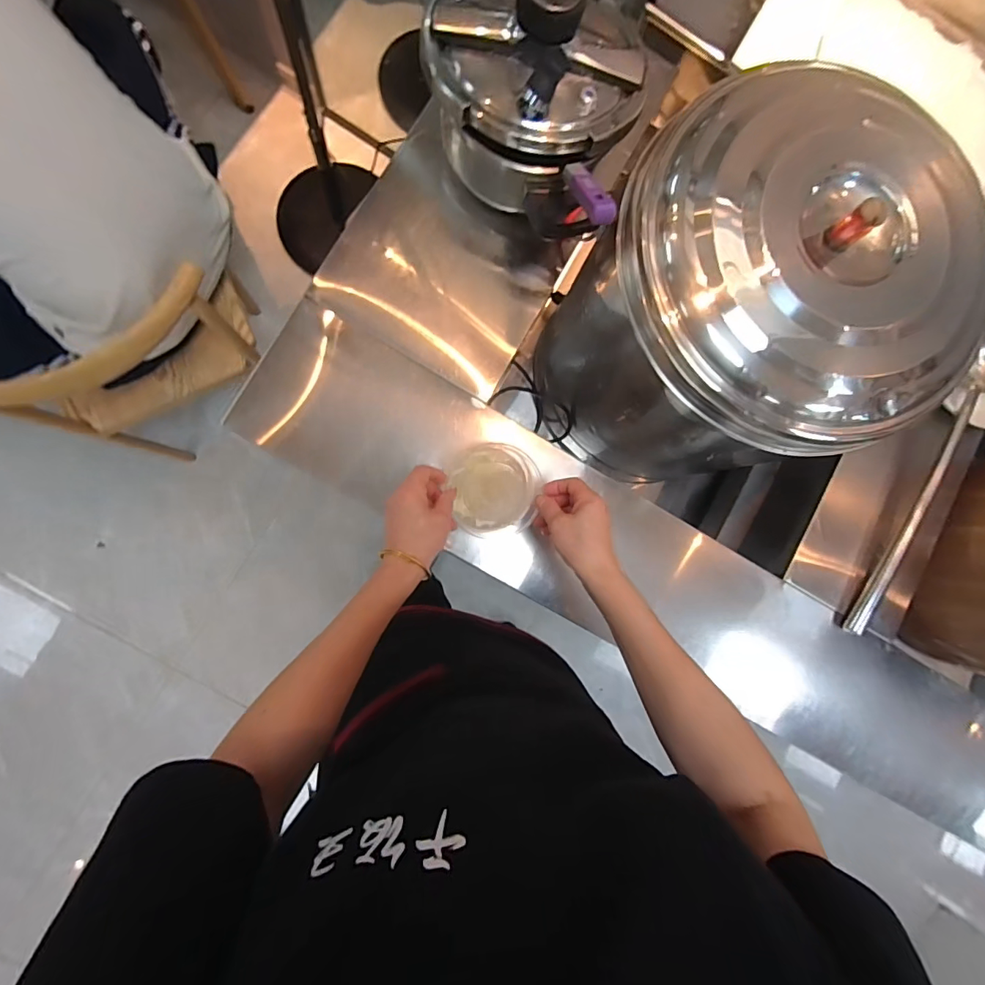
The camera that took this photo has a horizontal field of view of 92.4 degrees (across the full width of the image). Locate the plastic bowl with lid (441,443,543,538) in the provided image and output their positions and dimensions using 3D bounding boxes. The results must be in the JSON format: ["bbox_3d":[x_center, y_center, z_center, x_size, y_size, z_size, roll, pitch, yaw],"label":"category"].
[{"bbox_3d":[0.006,-0.006,0.584,0.112,0.033,0.110,0,86,-7],"label":"plastic bowl with lid"}]

